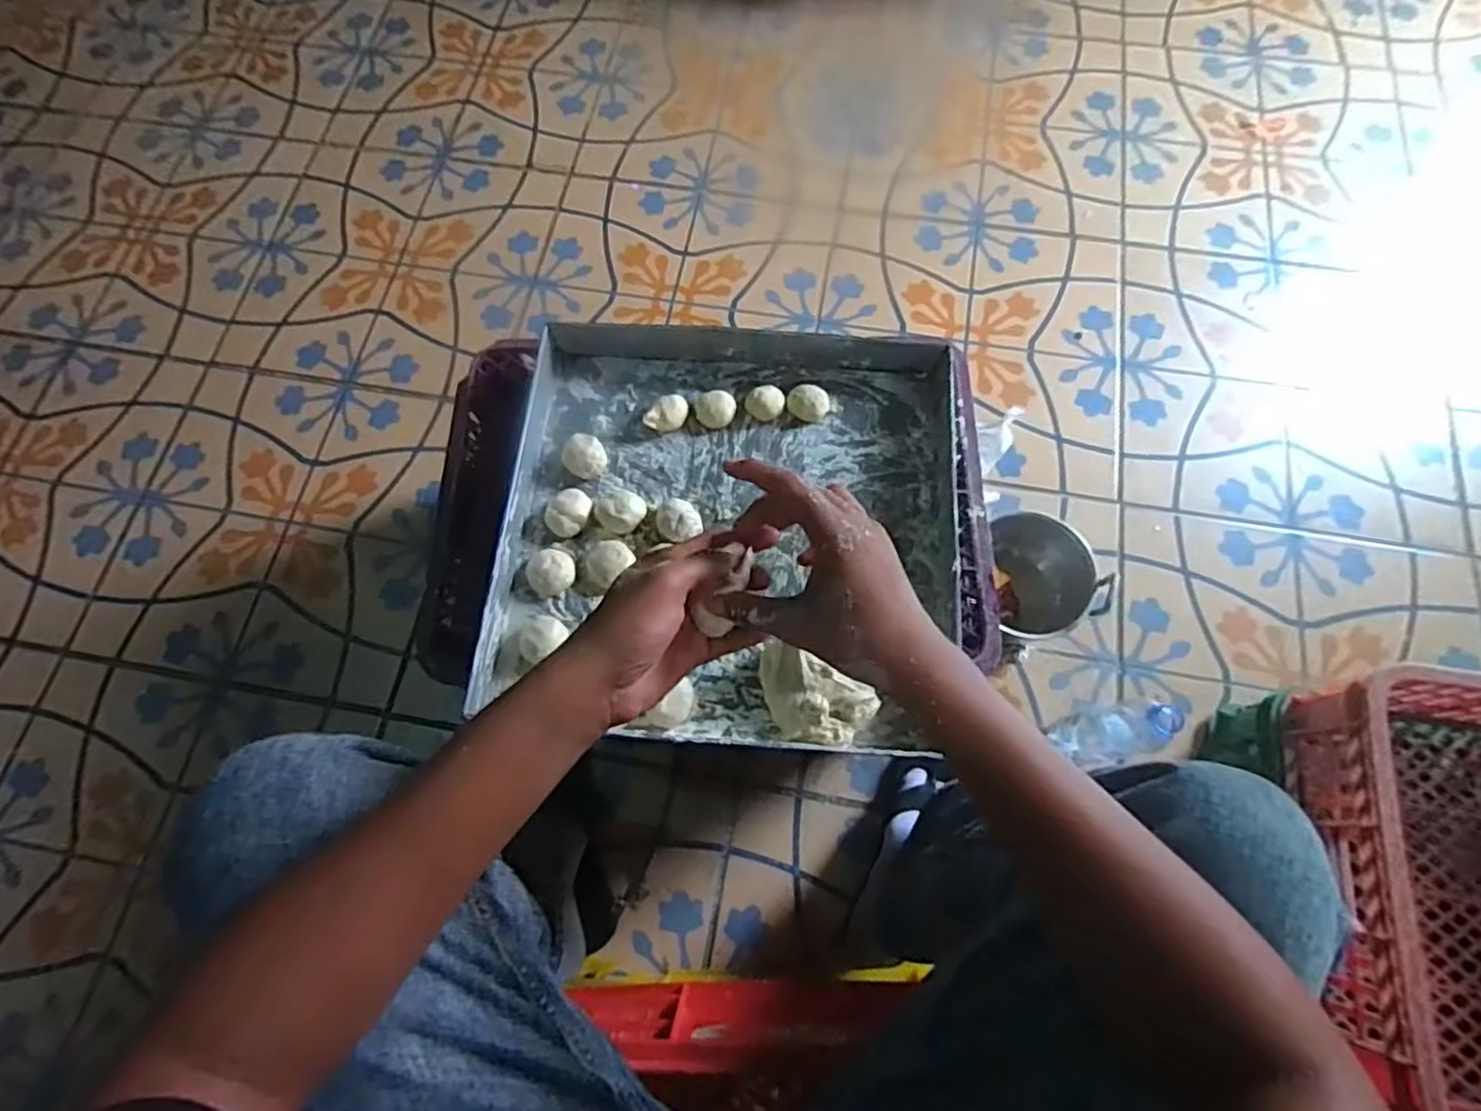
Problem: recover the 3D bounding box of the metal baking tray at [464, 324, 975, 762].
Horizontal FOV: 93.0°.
[{"bbox_3d":[0.000,-0.037,0.742,0.484,0.049,0.459,3,71,2],"label":"metal baking tray"}]

